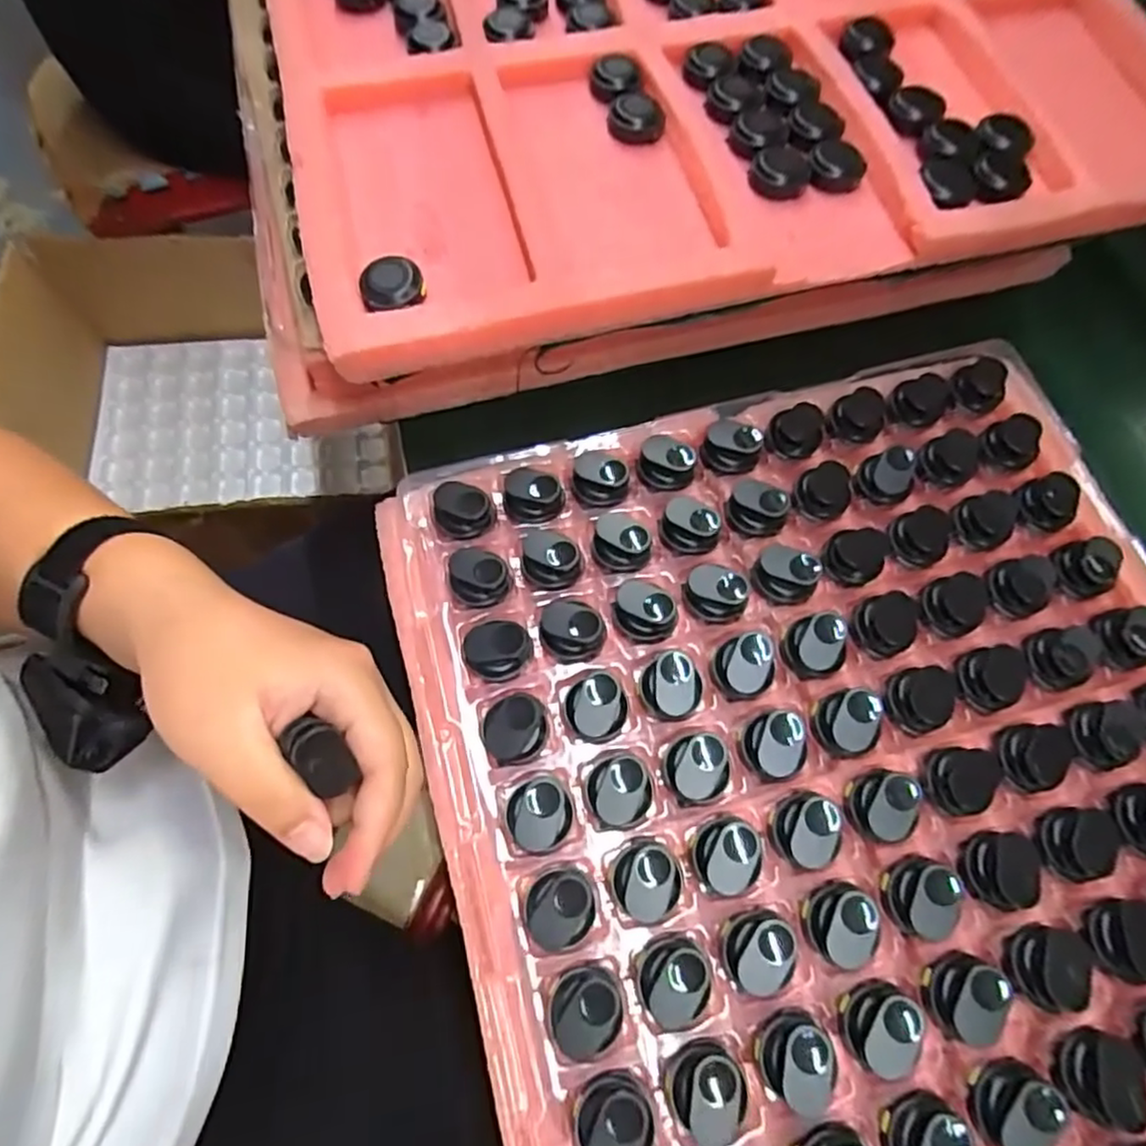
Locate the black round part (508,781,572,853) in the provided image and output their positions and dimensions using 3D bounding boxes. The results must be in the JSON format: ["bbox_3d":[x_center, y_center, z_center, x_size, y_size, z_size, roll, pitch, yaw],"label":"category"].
[{"bbox_3d":[-0.014,0.102,0.275,0.026,0.012,0.028,-6,69,-7],"label":"black round part"}]

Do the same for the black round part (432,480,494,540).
[{"bbox_3d":[-0.055,-0.031,0.328,0.031,0.012,0.025,22,68,4],"label":"black round part"}]

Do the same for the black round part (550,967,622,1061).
[{"bbox_3d":[0.006,0.169,0.250,0.026,0.013,0.030,-6,69,-7],"label":"black round part"}]

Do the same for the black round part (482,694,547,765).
[{"bbox_3d":[-0.025,0.068,0.287,0.026,0.019,0.028,2,68,-4],"label":"black round part"}]

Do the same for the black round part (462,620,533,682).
[{"bbox_3d":[-0.034,0.036,0.302,0.030,0.016,0.026,1,68,-4],"label":"black round part"}]

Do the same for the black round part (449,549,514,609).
[{"bbox_3d":[-0.044,0.003,0.314,0.029,0.015,0.025,11,68,0],"label":"black round part"}]

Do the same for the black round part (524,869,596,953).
[{"bbox_3d":[-0.005,0.135,0.262,0.028,0.012,0.028,2,68,-4],"label":"black round part"}]

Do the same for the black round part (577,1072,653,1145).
[{"bbox_3d":[0.015,0.202,0.237,0.027,0.012,0.031,-8,69,-8],"label":"black round part"}]

